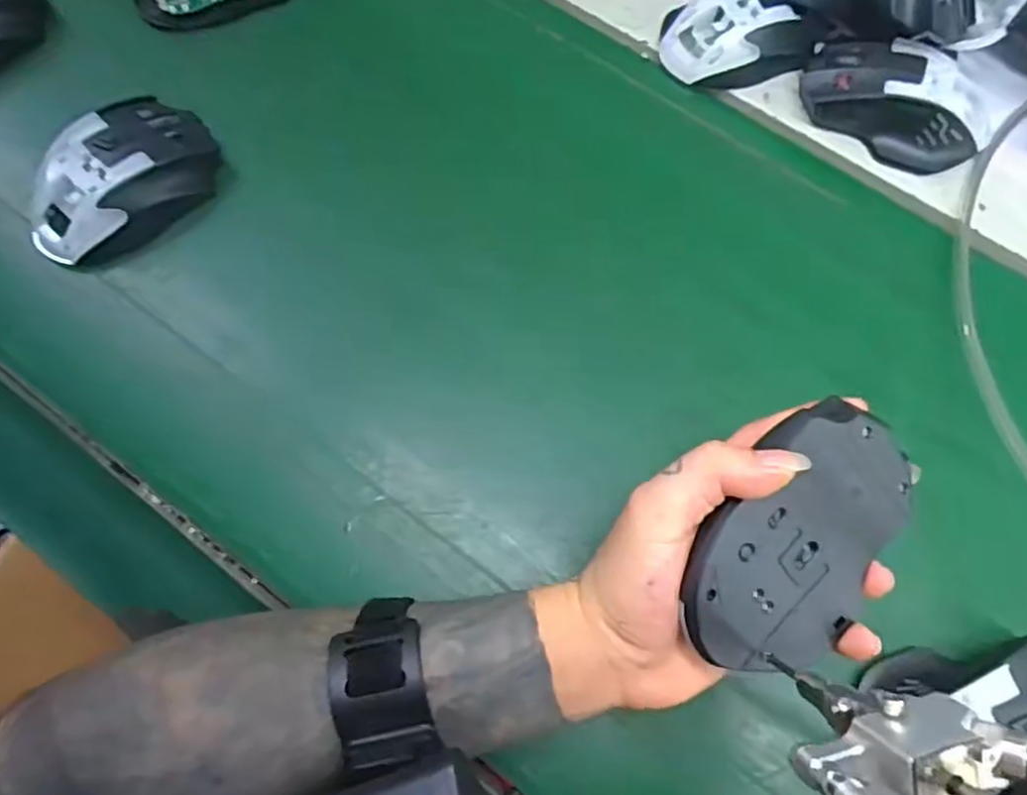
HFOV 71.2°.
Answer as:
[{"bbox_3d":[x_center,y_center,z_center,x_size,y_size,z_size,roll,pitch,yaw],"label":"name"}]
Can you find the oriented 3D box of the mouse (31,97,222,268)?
[{"bbox_3d":[-0.232,-0.130,0.429,0.077,0.035,0.116,22,72,7],"label":"mouse"}]

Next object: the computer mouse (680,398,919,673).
[{"bbox_3d":[0.108,0.054,0.295,0.070,0.040,0.109,41,81,-18],"label":"computer mouse"}]

